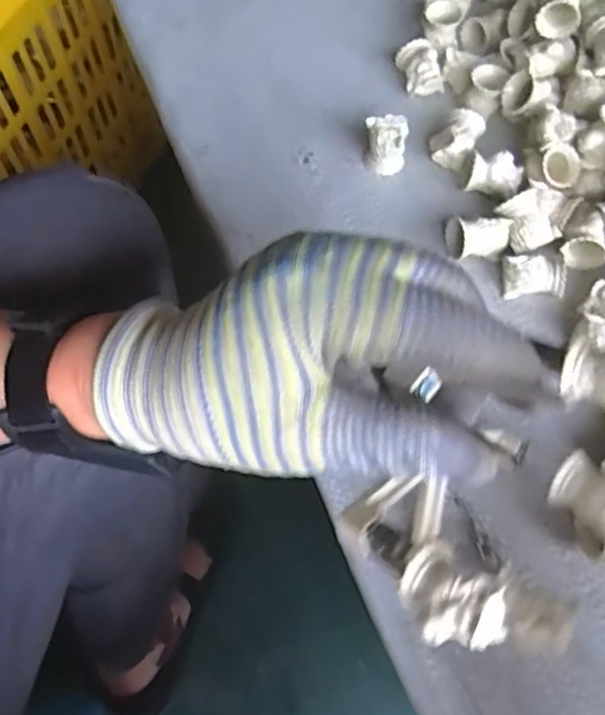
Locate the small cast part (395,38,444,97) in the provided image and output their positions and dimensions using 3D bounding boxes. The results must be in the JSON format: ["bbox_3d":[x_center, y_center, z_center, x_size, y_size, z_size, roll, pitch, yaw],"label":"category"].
[{"bbox_3d":[0.075,-0.185,0.424,0.023,0.022,0.031,-15,64,-5],"label":"small cast part"}]

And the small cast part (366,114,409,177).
[{"bbox_3d":[0.049,-0.125,0.392,0.023,0.030,0.018,2,63,3],"label":"small cast part"}]

